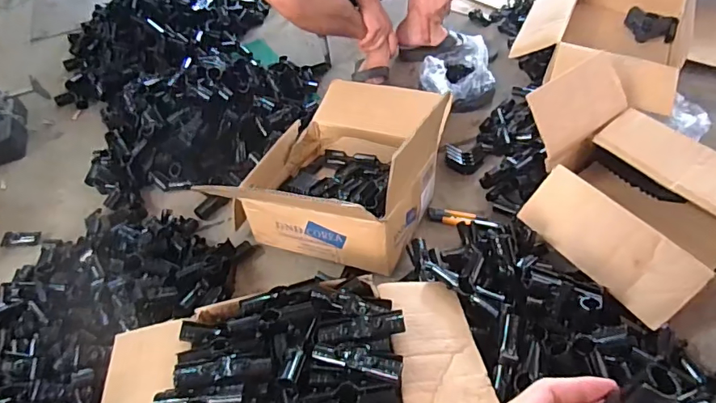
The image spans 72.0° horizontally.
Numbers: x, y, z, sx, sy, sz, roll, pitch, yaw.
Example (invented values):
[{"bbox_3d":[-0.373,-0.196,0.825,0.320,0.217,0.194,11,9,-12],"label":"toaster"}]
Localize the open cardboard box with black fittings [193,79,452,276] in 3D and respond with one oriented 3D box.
[{"bbox_3d":[-0.025,-0.106,1.030,0.357,0.223,0.455,16,53,19],"label":"open cardboard box with black fittings"}]

